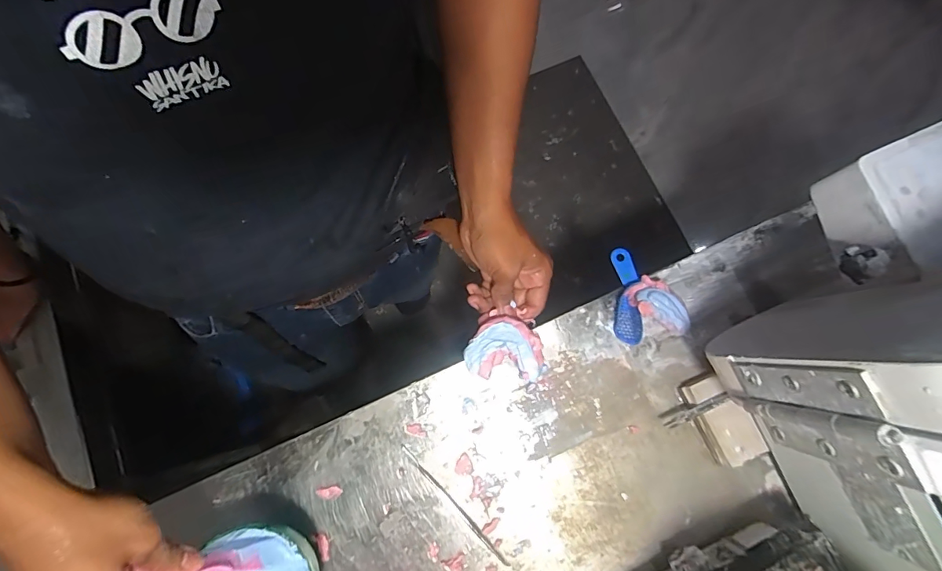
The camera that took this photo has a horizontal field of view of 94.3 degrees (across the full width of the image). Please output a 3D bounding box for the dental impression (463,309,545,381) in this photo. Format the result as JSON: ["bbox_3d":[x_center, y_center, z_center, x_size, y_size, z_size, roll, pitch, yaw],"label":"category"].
[{"bbox_3d":[0.033,0.058,0.439,0.075,0.024,0.067,3,77,1],"label":"dental impression"}]

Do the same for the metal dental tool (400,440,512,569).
[{"bbox_3d":[-0.018,0.232,0.462,0.007,0.004,0.161,-44,81,-9],"label":"metal dental tool"}]

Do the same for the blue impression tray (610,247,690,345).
[{"bbox_3d":[0.191,0.006,0.487,0.073,0.035,0.109,-12,78,0],"label":"blue impression tray"}]

